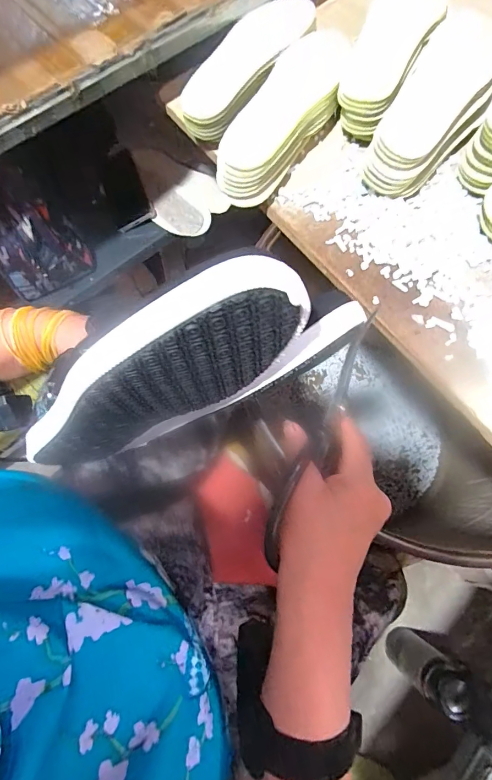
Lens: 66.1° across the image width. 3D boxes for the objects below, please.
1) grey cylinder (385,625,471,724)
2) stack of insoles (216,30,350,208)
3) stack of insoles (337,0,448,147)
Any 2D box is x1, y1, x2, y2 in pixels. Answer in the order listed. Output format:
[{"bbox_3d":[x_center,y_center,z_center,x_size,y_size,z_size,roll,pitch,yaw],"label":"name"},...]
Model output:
[{"bbox_3d":[0.348,0.533,0.725,0.077,0.231,0.083,41,78,14],"label":"grey cylinder"},{"bbox_3d":[0.050,-0.336,0.473,0.086,0.061,0.249,26,75,10],"label":"stack of insoles"},{"bbox_3d":[0.184,-0.421,0.484,0.090,0.072,0.238,22,74,9],"label":"stack of insoles"}]

